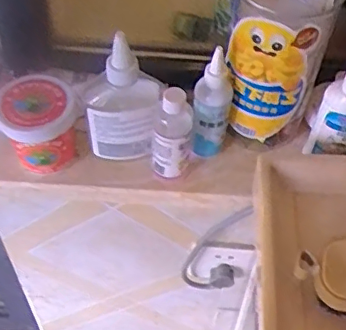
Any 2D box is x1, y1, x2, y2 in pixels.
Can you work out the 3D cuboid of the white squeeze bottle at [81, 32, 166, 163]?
[{"bbox_3d":[-0.049,-0.064,0.558,0.076,0.154,0.037,-7,54,-8],"label":"white squeeze bottle"}]

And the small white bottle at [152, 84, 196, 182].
[{"bbox_3d":[-0.001,-0.032,0.562,0.039,0.115,0.033,2,53,-1],"label":"small white bottle"}]

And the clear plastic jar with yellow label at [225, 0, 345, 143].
[{"bbox_3d":[0.102,-0.113,0.567,0.098,0.172,0.090,1,53,-1],"label":"clear plastic jar with yellow label"}]

